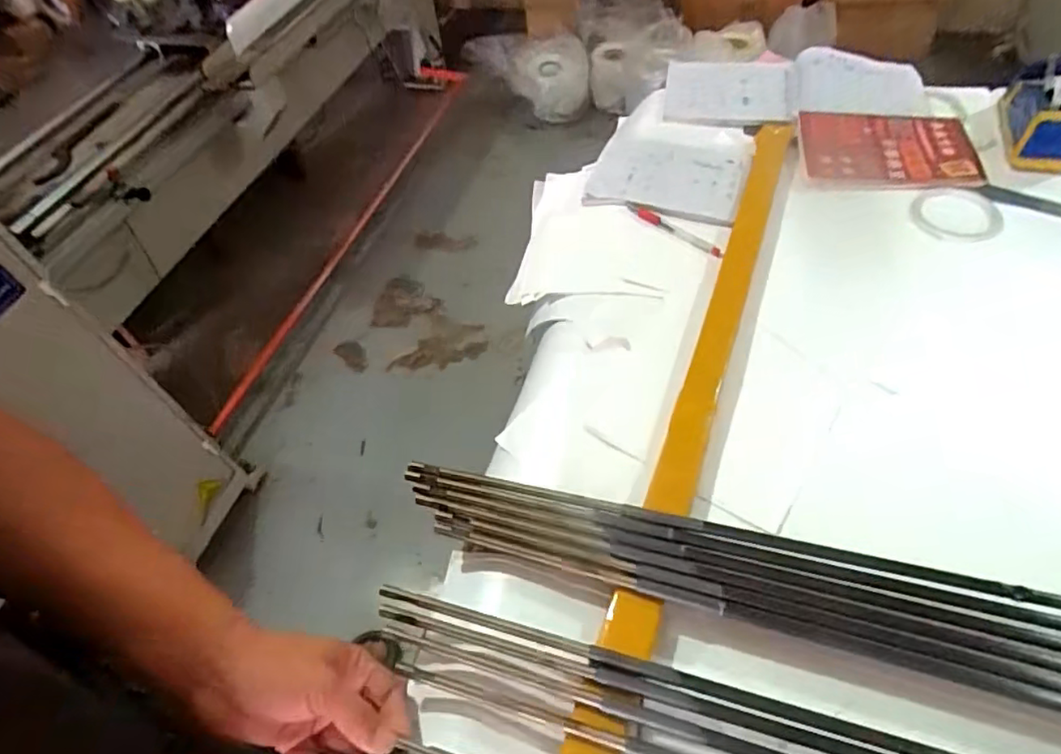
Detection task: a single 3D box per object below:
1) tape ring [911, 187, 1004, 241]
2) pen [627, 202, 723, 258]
[{"bbox_3d":[0.484,-0.184,0.695,0.093,0.014,0.082,18,56,19],"label":"tape ring"},{"bbox_3d":[0.168,-0.174,0.728,0.133,0.016,0.016,32,61,27],"label":"pen"}]

